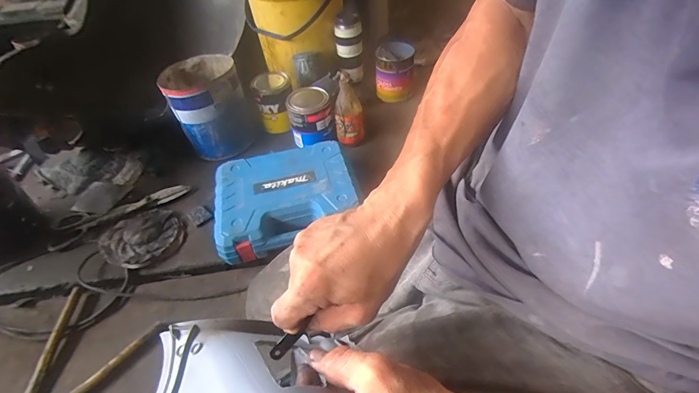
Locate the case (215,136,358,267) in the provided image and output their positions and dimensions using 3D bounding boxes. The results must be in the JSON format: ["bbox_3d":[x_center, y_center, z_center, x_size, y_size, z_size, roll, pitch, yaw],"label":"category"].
[{"bbox_3d":[-0.135,0.004,0.791,0.275,0.080,0.228,-15,46,-9],"label":"case"}]

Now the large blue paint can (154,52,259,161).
[{"bbox_3d":[-0.345,-0.221,0.944,0.169,0.189,0.162,-27,49,-19],"label":"large blue paint can"}]

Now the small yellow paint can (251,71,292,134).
[{"bbox_3d":[-0.200,-0.255,1.014,0.097,0.120,0.113,-16,46,-9],"label":"small yellow paint can"}]

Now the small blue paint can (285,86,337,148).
[{"bbox_3d":[-0.094,-0.193,0.931,0.105,0.103,0.095,-8,45,-2],"label":"small blue paint can"}]

